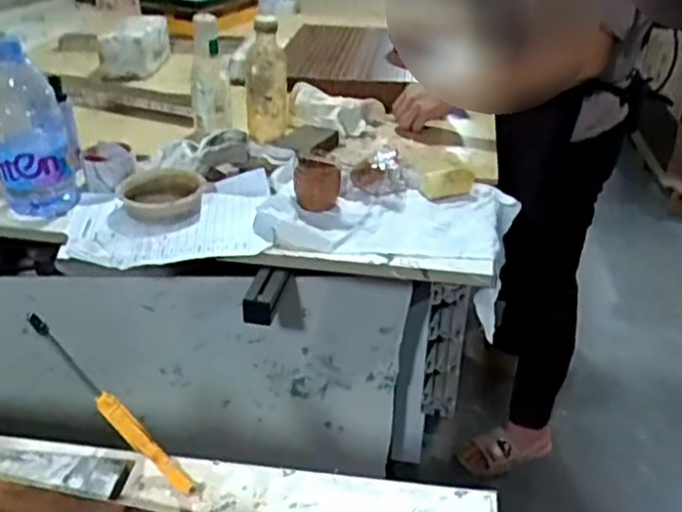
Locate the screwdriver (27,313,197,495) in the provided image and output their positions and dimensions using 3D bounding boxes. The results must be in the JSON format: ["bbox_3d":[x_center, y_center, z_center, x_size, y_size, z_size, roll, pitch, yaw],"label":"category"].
[{"bbox_3d":[-0.202,0.127,0.596,0.216,0.024,0.016,42,44,13],"label":"screwdriver"}]

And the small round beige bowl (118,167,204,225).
[{"bbox_3d":[-0.267,-0.091,1.021,0.123,0.035,0.130,0,31,0],"label":"small round beige bowl"}]

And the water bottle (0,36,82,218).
[{"bbox_3d":[-0.443,-0.185,0.977,0.114,0.238,0.093,-12,33,-20],"label":"water bottle"}]

